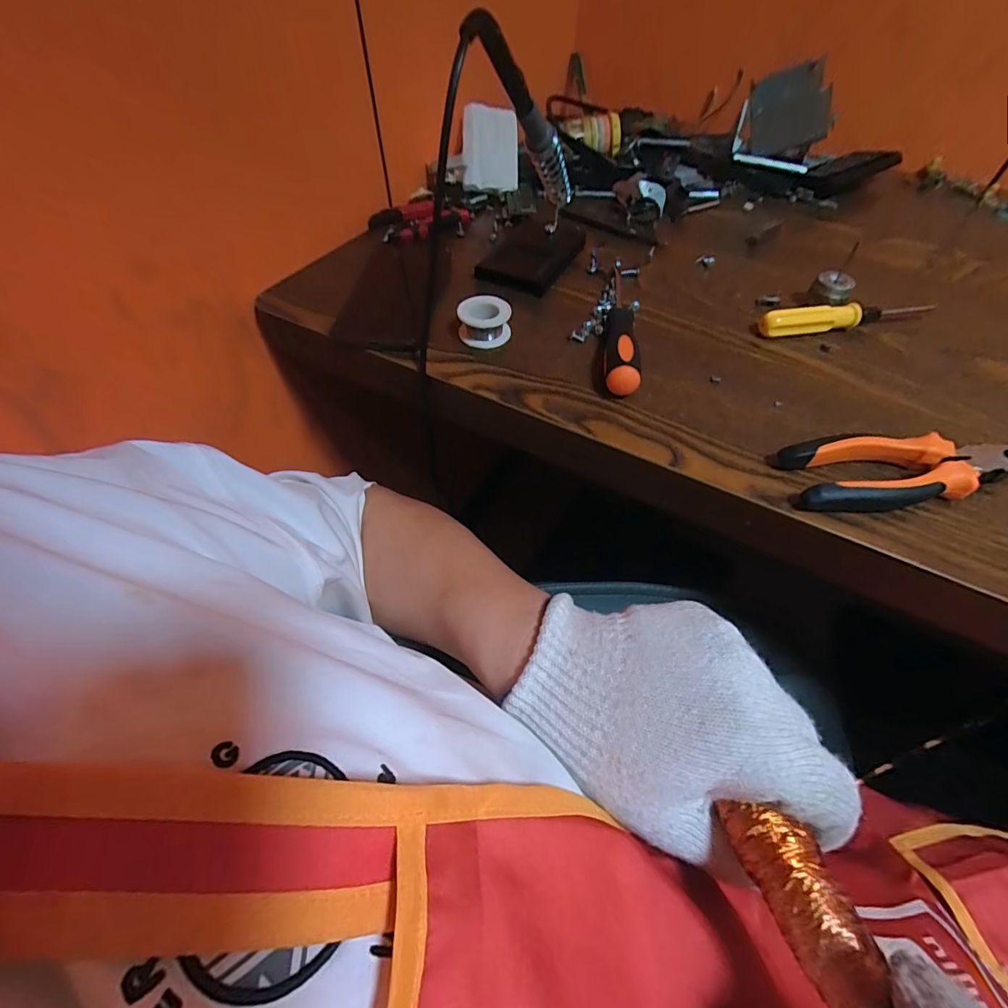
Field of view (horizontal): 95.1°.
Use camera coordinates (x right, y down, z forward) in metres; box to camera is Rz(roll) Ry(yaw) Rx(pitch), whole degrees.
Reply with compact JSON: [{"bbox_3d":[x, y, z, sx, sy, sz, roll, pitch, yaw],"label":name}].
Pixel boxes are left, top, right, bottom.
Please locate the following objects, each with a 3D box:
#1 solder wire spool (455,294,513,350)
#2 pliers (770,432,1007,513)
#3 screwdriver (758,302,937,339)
[{"bbox_3d":[-0.015,-0.155,0.389,0.042,0.026,0.042,1,55,-1],"label":"solder wire spool"},{"bbox_3d":[0.252,-0.022,0.287,0.147,0.023,0.046,-4,55,-4],"label":"pliers"},{"bbox_3d":[0.291,-0.157,0.389,0.153,0.024,0.016,-7,56,-7],"label":"screwdriver"}]

